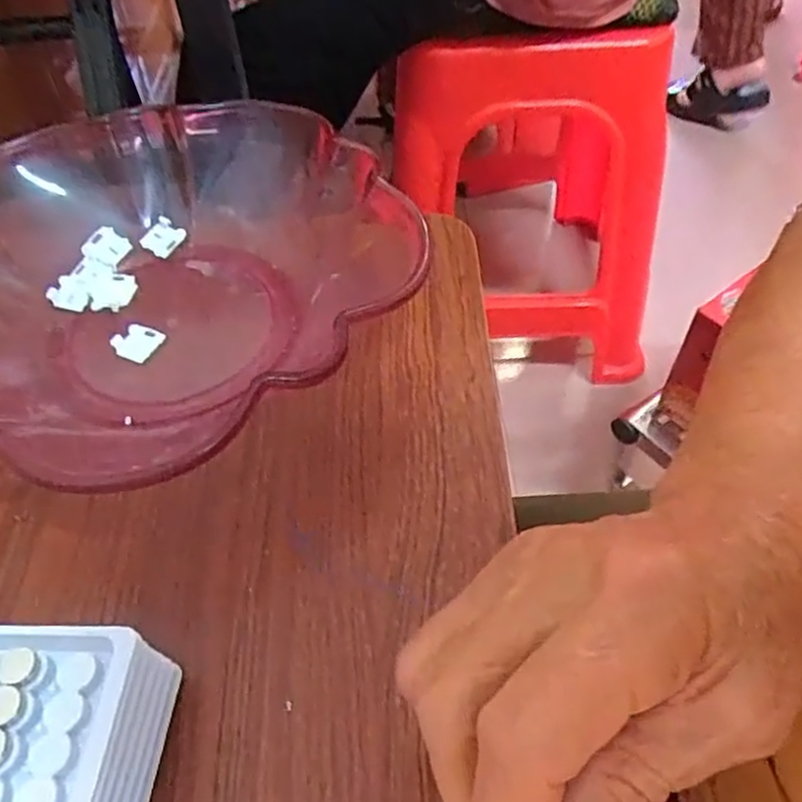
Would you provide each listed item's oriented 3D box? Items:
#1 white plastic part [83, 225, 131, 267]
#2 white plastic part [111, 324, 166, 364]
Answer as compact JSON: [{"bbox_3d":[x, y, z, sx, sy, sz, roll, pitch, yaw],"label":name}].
[{"bbox_3d":[-0.167,-0.088,0.390,0.023,0.004,0.021,36,72,2],"label":"white plastic part"},{"bbox_3d":[-0.131,-0.030,0.346,0.021,0.006,0.020,23,56,18],"label":"white plastic part"}]

